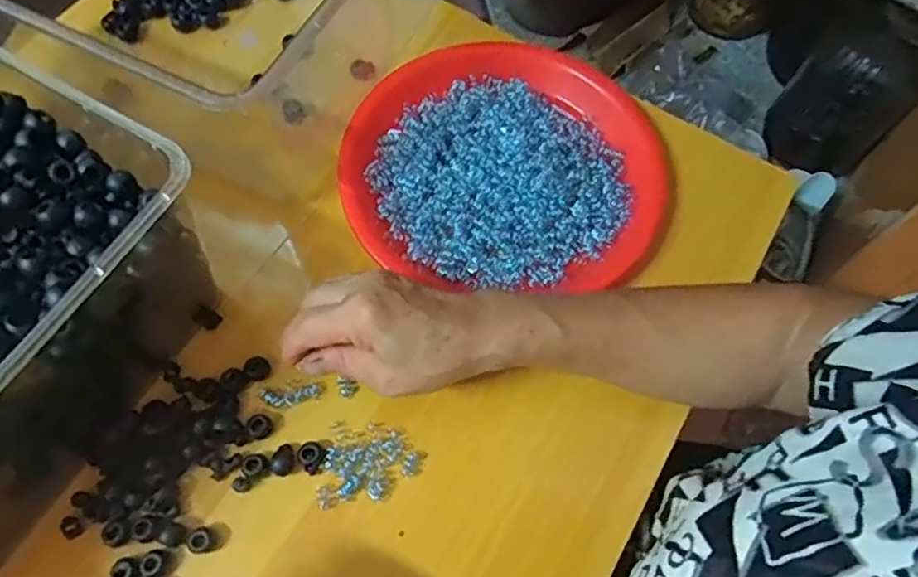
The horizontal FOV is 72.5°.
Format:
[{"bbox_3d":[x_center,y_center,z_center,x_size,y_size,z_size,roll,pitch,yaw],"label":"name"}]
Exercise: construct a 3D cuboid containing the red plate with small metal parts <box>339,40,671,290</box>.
[{"bbox_3d":[0.030,-0.096,0.464,0.223,0.020,0.204,-3,66,-2],"label":"red plate with small metal parts"}]

